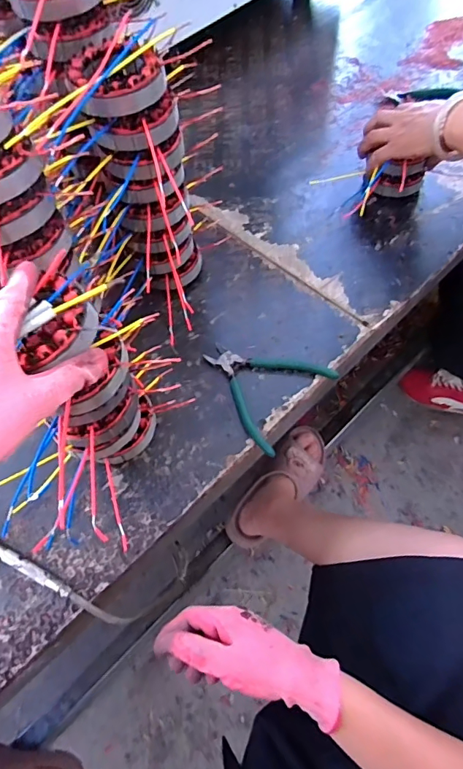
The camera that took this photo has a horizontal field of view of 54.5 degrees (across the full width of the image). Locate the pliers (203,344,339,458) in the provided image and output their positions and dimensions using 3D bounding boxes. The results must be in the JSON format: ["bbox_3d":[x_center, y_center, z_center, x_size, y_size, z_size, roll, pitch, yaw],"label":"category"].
[{"bbox_3d":[0.027,0.000,0.511,0.135,0.019,0.121,33,67,20],"label":"pliers"}]

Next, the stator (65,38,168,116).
[{"bbox_3d":[-0.106,-0.278,0.406,0.084,0.030,0.079,-1,60,2],"label":"stator"}]

